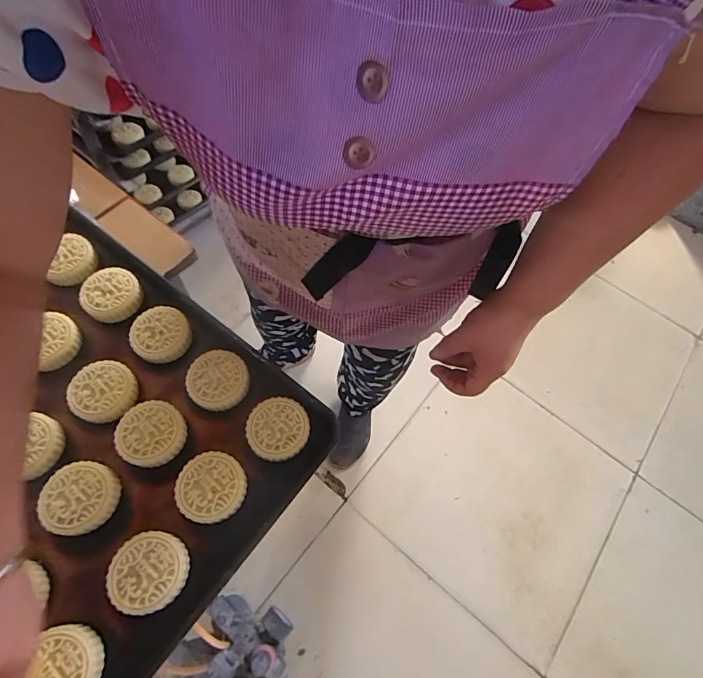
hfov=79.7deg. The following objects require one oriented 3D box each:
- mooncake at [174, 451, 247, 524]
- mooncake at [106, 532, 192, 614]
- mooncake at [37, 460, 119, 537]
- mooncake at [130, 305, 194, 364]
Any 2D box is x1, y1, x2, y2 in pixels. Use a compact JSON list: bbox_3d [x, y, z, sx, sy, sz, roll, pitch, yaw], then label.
[{"bbox_3d":[-0.152,0.161,0.459,0.069,0.020,0.069,2,62,-5],"label":"mooncake"},{"bbox_3d":[-0.201,0.231,0.419,0.068,0.023,0.068,2,62,-5],"label":"mooncake"},{"bbox_3d":[-0.286,0.167,0.445,0.065,0.030,0.069,27,63,9],"label":"mooncake"},{"bbox_3d":[-0.242,-0.006,0.533,0.070,0.019,0.068,2,62,-5],"label":"mooncake"}]

